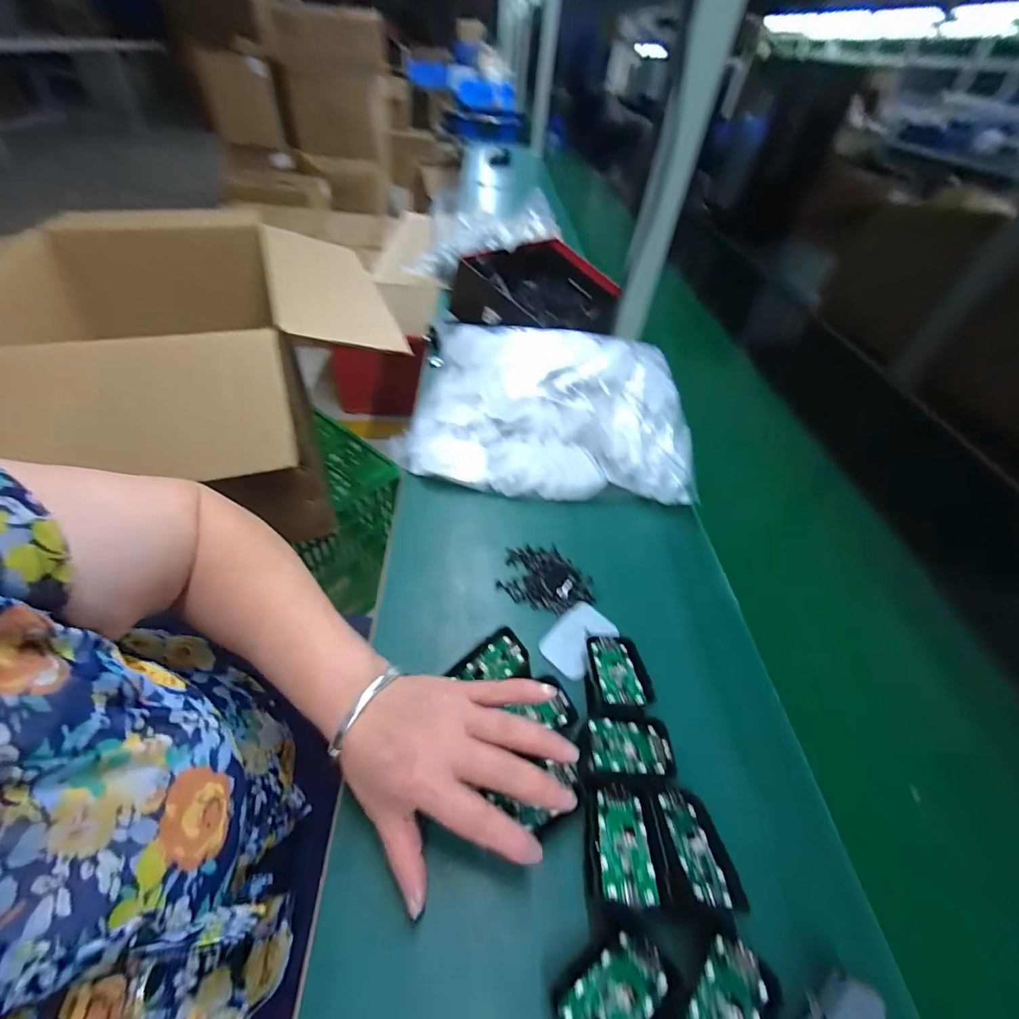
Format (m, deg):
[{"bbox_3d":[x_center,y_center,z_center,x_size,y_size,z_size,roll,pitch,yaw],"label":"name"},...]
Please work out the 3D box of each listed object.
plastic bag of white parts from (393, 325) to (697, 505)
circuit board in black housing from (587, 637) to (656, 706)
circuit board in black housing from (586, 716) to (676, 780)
[{"bbox_3d":[0.055,-0.133,0.570,0.342,0.110,0.249,9,46,2],"label":"plastic bag of white parts"},{"bbox_3d":[0.088,0.129,0.359,0.040,0.007,0.065,-3,31,-2],"label":"circuit board in black housing"},{"bbox_3d":[0.087,0.167,0.316,0.067,0.012,0.039,0,47,-7],"label":"circuit board in black housing"}]

